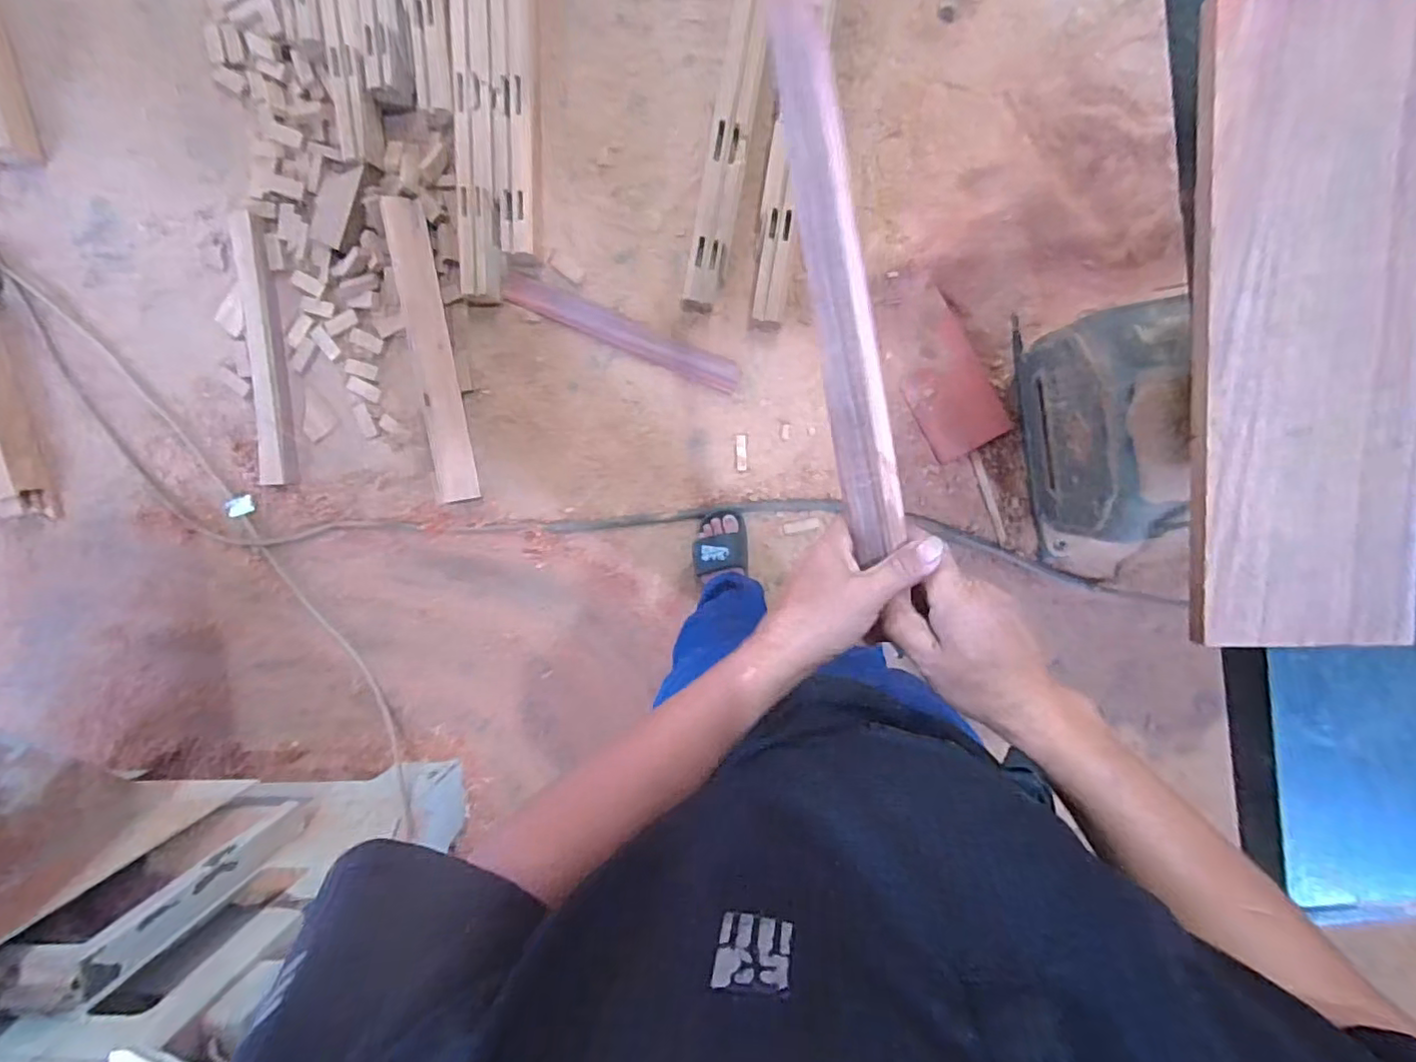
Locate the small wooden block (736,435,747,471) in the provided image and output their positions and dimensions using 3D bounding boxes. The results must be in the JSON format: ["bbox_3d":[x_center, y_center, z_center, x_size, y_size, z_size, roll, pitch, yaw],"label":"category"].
[{"bbox_3d":[0.074,-0.169,1.324,0.021,0.007,0.076,0,94,5],"label":"small wooden block"}]

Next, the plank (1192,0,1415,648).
[{"bbox_3d":[0.461,-0.150,0.460,0.167,0.027,0.473,-4,97,4],"label":"plank"}]

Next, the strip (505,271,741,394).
[{"bbox_3d":[-0.182,-0.426,1.314,0.531,0.025,0.066,24,96,3],"label":"strip"}]

